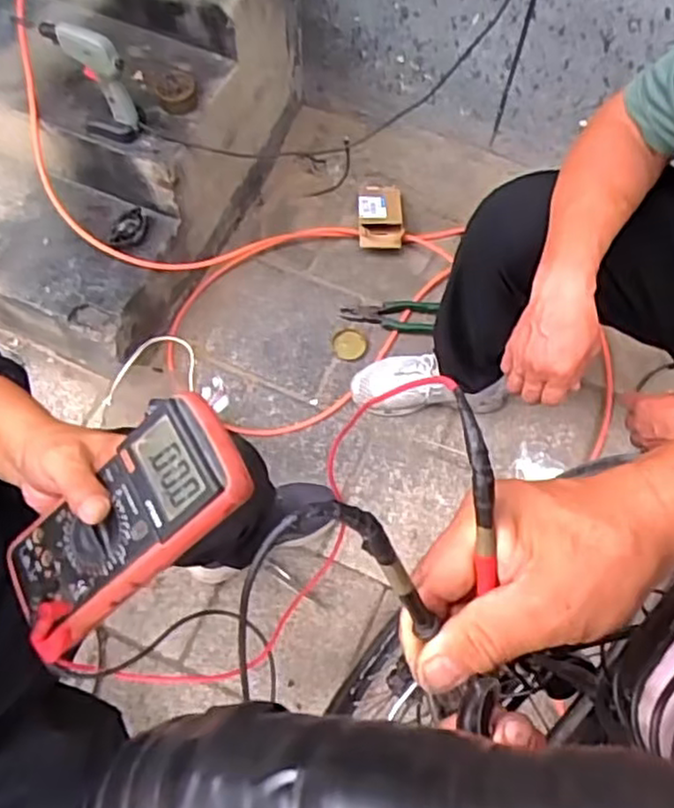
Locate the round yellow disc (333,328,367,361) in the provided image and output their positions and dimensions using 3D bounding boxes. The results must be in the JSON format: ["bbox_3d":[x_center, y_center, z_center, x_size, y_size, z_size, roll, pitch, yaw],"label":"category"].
[{"bbox_3d":[0.024,-0.111,1.326,0.062,0.012,0.067,1,64,-1],"label":"round yellow disc"}]

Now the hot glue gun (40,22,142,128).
[{"bbox_3d":[-0.360,-0.485,1.025,0.118,0.170,0.027,17,65,7],"label":"hot glue gun"}]

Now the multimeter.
[{"bbox_3d":[-0.143,0.076,0.453,0.181,0.028,0.089,-41,69,9],"label":"multimeter"}]

